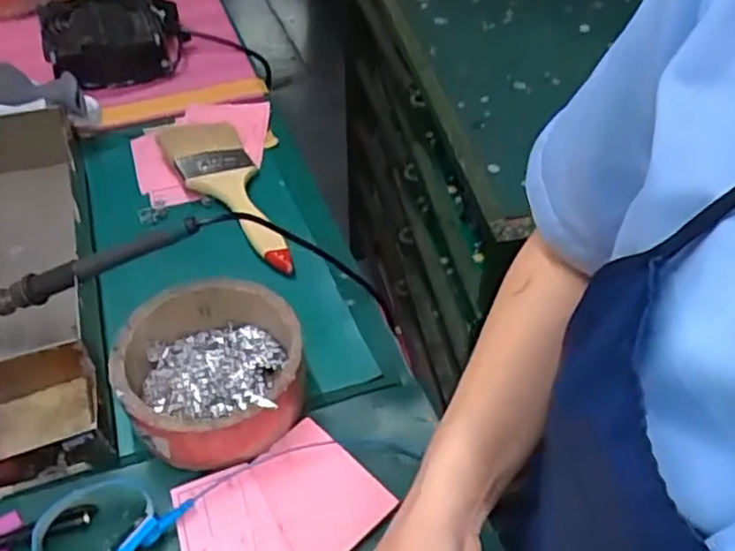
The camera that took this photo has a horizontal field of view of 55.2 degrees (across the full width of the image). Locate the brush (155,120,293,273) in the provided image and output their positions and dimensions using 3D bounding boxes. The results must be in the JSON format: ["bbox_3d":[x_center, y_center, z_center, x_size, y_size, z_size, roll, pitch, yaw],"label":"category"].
[{"bbox_3d":[-0.117,-0.076,0.622,0.070,0.031,0.198,-25,53,-20],"label":"brush"}]

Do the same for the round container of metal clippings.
[{"bbox_3d":[-0.104,0.065,0.477,0.117,0.056,0.121,0,48,0],"label":"round container of metal clippings"}]

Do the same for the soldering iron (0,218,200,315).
[{"bbox_3d":[-0.208,0.000,0.486,0.193,0.017,0.015,-22,50,4],"label":"soldering iron"}]

